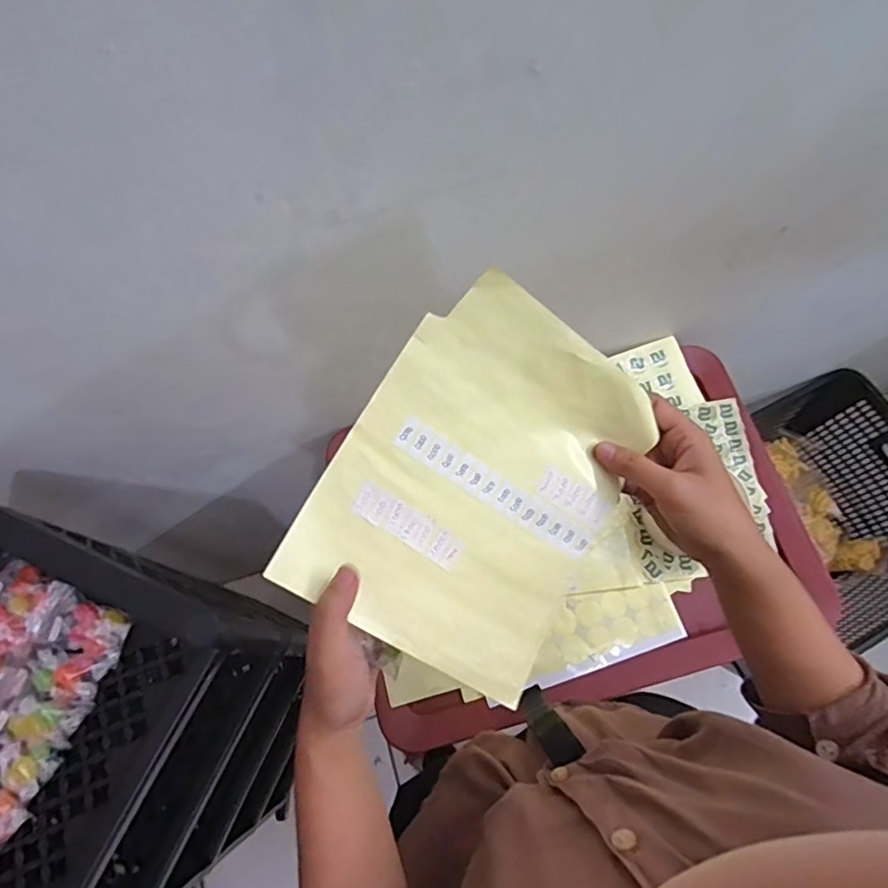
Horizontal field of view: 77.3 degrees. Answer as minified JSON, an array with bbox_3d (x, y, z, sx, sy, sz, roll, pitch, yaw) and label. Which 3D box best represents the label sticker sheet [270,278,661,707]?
[{"bbox_3d":[0.026,0.023,0.320,0.161,0.019,0.199,34,80,-14],"label":"label sticker sheet"}]

